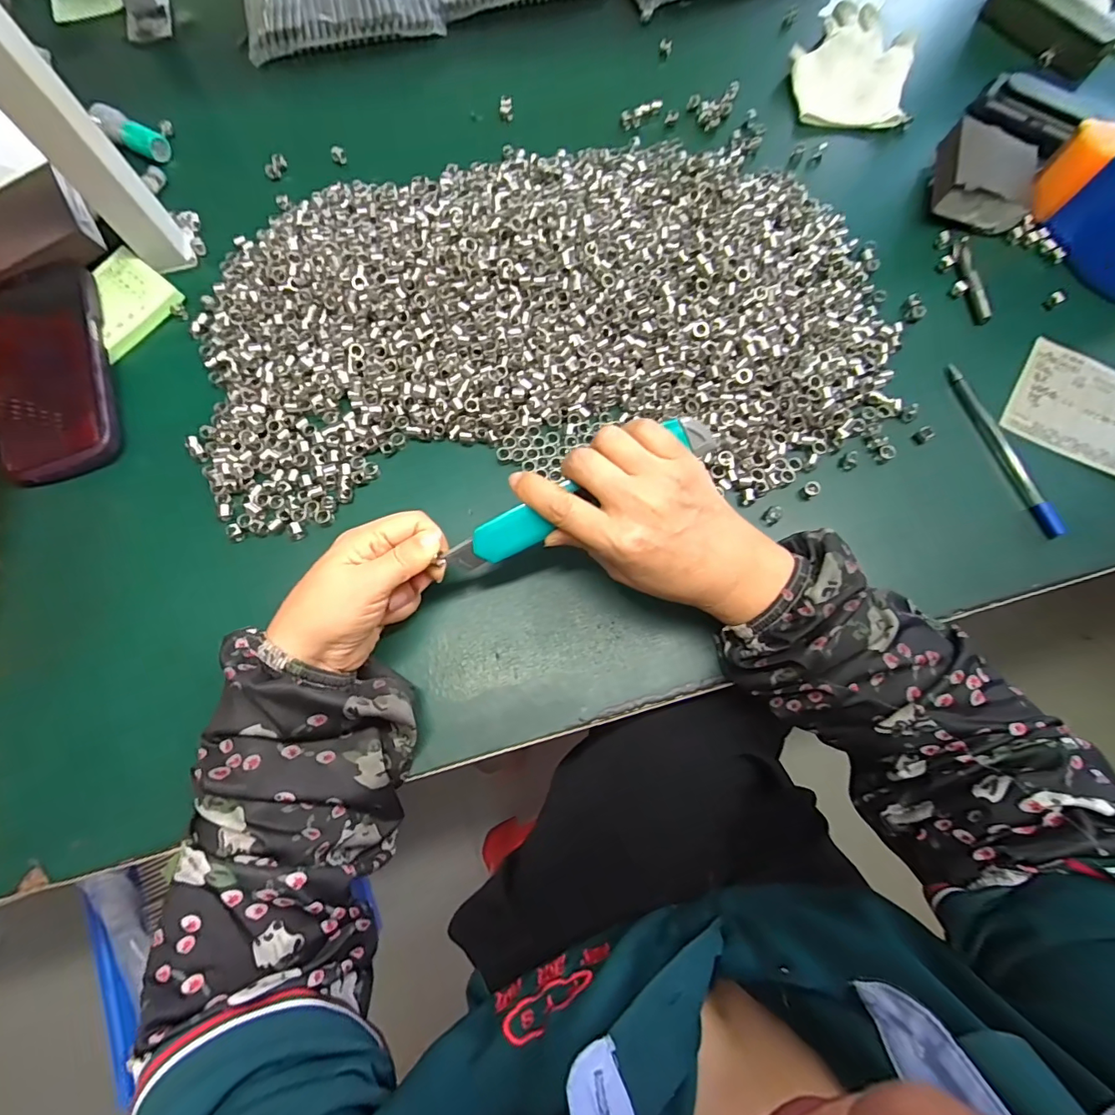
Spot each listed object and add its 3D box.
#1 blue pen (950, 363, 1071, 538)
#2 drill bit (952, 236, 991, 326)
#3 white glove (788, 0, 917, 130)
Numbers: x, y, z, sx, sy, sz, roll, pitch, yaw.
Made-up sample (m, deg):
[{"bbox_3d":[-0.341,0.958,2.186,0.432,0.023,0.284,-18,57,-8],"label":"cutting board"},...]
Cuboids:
[{"bbox_3d":[0.313,-0.078,0.346,0.013,0.011,0.135,-17,75,-4],"label":"blue pen"},{"bbox_3d":[0.322,-0.217,0.382,0.014,0.009,0.080,2,75,1],"label":"drill bit"},{"bbox_3d":[0.273,-0.464,0.458,0.106,0.016,0.151,12,74,4],"label":"white glove"}]

